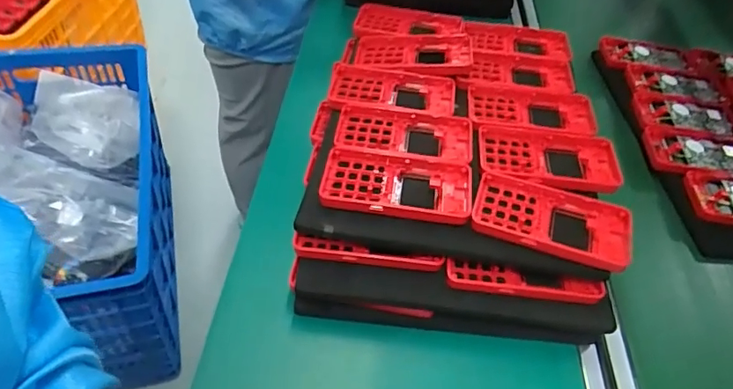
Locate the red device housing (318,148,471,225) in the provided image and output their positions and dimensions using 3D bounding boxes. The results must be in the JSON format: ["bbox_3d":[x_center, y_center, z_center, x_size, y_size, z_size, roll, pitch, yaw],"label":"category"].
[{"bbox_3d":[0.025,-0.008,0.431,0.124,0.014,0.064,10,48,2],"label":"red device housing"}]

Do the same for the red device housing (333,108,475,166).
[{"bbox_3d":[0.035,-0.053,0.471,0.125,0.014,0.064,9,48,2],"label":"red device housing"}]

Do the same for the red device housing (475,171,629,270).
[{"bbox_3d":[0.150,0.019,0.416,0.123,0.014,0.069,17,48,8],"label":"red device housing"}]

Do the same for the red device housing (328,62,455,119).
[{"bbox_3d":[0.025,-0.105,0.514,0.127,0.011,0.070,10,48,2],"label":"red device housing"}]

